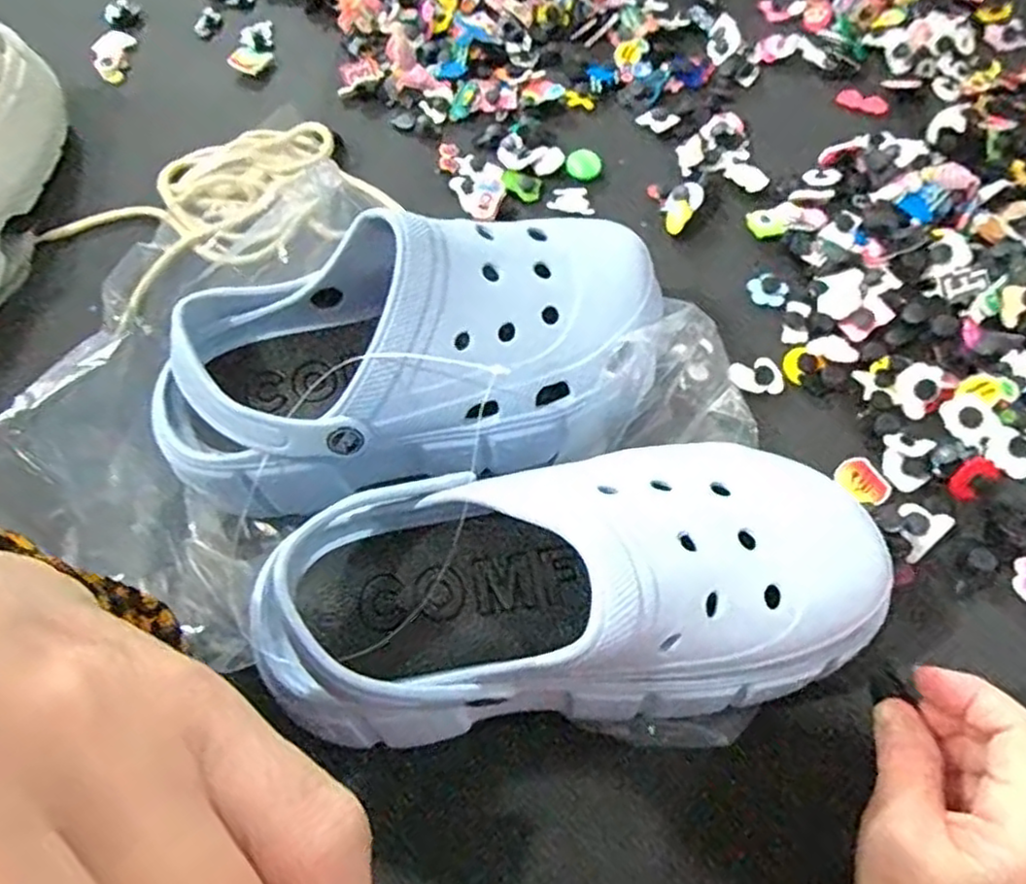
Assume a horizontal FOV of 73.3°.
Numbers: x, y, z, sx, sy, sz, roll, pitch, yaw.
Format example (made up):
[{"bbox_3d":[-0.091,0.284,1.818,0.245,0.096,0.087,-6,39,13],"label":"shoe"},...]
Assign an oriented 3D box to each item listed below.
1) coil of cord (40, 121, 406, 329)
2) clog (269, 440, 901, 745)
[{"bbox_3d":[-0.195,-0.155,0.467,0.198,0.026,0.114,-29,67,-11],"label":"coil of cord"},{"bbox_3d":[0.020,0.064,0.287,0.251,0.108,0.109,-8,60,1],"label":"clog"}]

